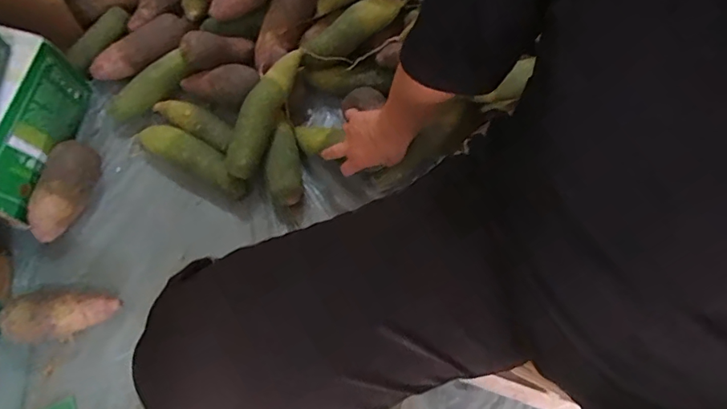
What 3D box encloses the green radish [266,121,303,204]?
[{"bbox_3d":[-0.121,-0.055,0.759,0.054,0.055,0.113,-2,66,-4],"label":"green radish"}]

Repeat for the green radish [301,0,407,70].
[{"bbox_3d":[-0.014,-0.293,0.808,0.197,0.043,0.058,-34,71,-1],"label":"green radish"}]

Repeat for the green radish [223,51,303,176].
[{"bbox_3d":[-0.152,-0.150,0.739,0.056,0.060,0.228,18,66,5],"label":"green radish"}]

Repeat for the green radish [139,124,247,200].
[{"bbox_3d":[-0.267,-0.067,0.770,0.186,0.051,0.059,28,67,9],"label":"green radish"}]

